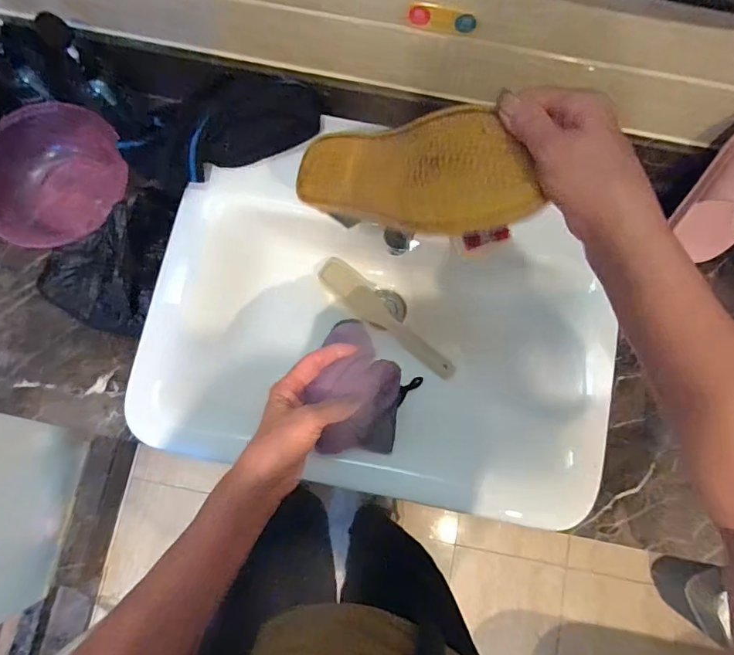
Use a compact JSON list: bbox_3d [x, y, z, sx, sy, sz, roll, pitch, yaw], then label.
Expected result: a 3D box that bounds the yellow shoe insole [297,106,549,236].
[{"bbox_3d":[0.023,-0.115,0.355,0.207,0.012,0.084,5,95,33],"label":"yellow shoe insole"}]

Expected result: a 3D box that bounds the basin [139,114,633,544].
[{"bbox_3d":[0.015,0.031,0.573,0.527,0.123,0.356,13,80,2],"label":"basin"}]

